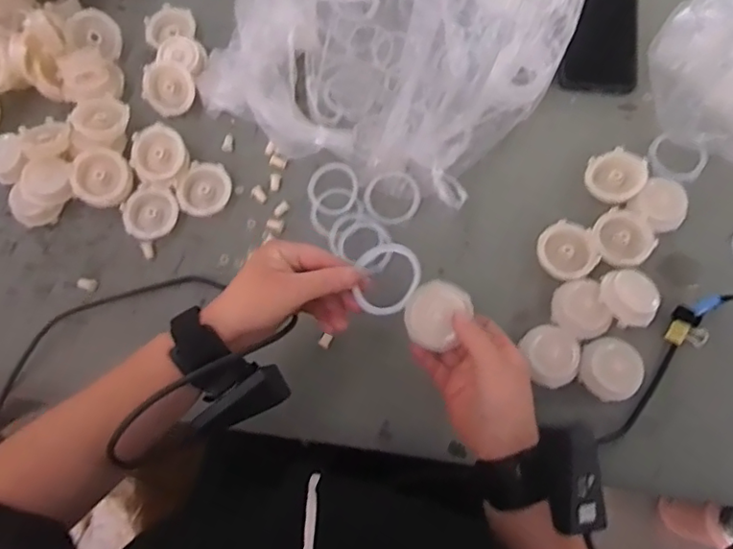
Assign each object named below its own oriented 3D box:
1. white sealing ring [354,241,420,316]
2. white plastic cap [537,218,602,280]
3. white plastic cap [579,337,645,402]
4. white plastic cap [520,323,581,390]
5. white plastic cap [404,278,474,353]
[{"bbox_3d":[0.017,0.003,0.434,0.048,0.007,0.055,-3,107,-12],"label":"white sealing ring"},{"bbox_3d":[0.189,-0.020,0.555,0.053,0.030,0.055,-1,75,3],"label":"white plastic cap"},{"bbox_3d":[0.216,0.084,0.512,0.049,0.024,0.053,-1,75,3],"label":"white plastic cap"},{"bbox_3d":[0.165,0.072,0.514,0.051,0.032,0.054,-1,75,3],"label":"white plastic cap"},{"bbox_3d":[0.056,0.030,0.459,0.045,0.015,0.052,31,78,10],"label":"white plastic cap"}]

